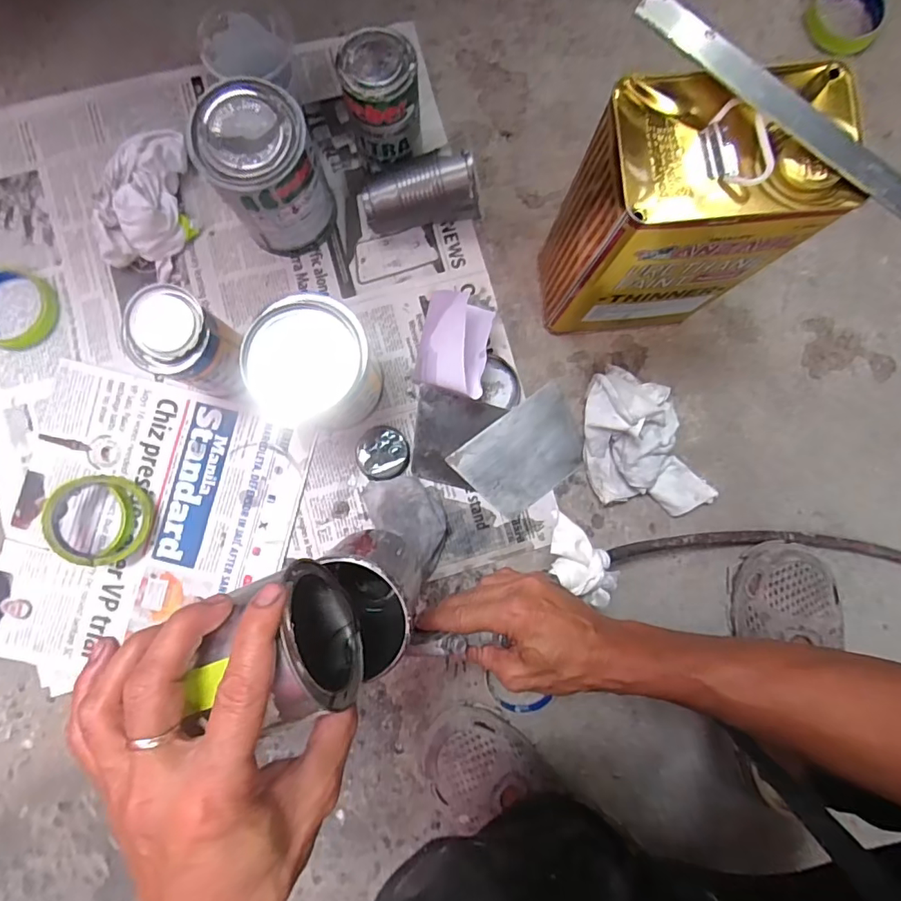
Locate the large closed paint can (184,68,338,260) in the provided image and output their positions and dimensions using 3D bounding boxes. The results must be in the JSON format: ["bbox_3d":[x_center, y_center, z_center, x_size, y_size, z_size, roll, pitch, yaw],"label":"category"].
[{"bbox_3d":[-0.179,-0.274,0.505,0.103,0.129,0.104,0,87,-2],"label":"large closed paint can"}]

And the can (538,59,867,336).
[{"bbox_3d":[0.188,-0.197,0.456,0.163,0.250,0.112,-7,88,-2],"label":"can"}]

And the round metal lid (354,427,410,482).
[{"bbox_3d":[-0.074,0.003,0.555,0.057,0.004,0.057,0,87,-2],"label":"round metal lid"}]

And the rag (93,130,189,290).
[{"bbox_3d":[-0.325,-0.259,0.539,0.081,0.052,0.129,10,87,-2],"label":"rag"}]

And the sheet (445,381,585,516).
[{"bbox_3d":[0.083,0.002,0.559,0.141,0.007,0.097,-37,95,-2],"label":"sheet"}]

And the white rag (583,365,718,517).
[{"bbox_3d":[0.201,-0.004,0.539,0.116,0.056,0.176,-24,89,-3],"label":"white rag"}]

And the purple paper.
[{"bbox_3d":[0.004,-0.115,0.531,0.072,0.077,0.115,11,87,-2],"label":"purple paper"}]

